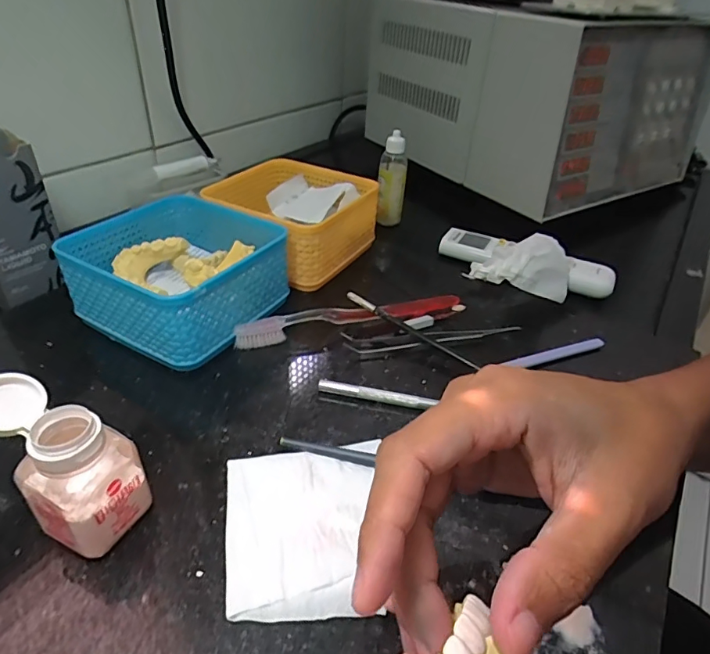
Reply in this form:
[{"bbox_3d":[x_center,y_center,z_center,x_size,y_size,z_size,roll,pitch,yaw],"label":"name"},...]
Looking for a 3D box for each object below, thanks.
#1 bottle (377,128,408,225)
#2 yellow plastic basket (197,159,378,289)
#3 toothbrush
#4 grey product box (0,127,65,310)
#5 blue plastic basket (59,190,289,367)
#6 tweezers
[{"bbox_3d":[0.044,-0.175,0.581,0.032,0.108,0.025,5,37,4],"label":"bottle"},{"bbox_3d":[-0.061,-0.108,0.480,0.137,0.059,0.135,19,40,22],"label":"yellow plastic basket"},{"bbox_3d":[-0.002,-0.009,0.389,0.183,0.020,0.016,-9,38,-14],"label":"toothbrush"},{"bbox_3d":[-0.279,-0.085,0.391,0.064,0.124,0.056,-26,45,-32],"label":"grey product box"},{"bbox_3d":[-0.140,-0.043,0.394,0.138,0.067,0.134,20,40,23],"label":"blue plastic basket"},{"bbox_3d":[0.061,0.010,0.379,0.139,0.008,0.020,-3,37,-6],"label":"tweezers"}]

